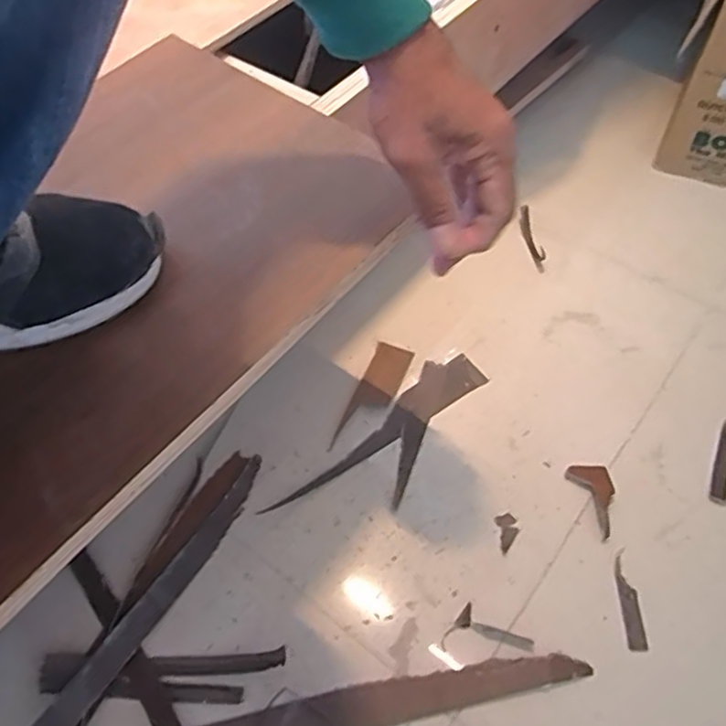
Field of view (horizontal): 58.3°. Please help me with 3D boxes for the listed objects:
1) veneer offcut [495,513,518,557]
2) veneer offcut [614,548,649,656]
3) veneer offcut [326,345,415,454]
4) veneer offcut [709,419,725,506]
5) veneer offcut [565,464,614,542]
[{"bbox_3d":[0.155,0.181,0.692,0.021,0.004,0.043,-7,56,-1],"label":"veneer offcut"},{"bbox_3d":[0.265,0.237,0.649,0.019,0.004,0.096,-1,56,3],"label":"veneer offcut"},{"bbox_3d":[0.011,0.040,0.795,0.050,0.004,0.158,18,59,15],"label":"veneer offcut"},{"bbox_3d":[0.407,0.112,0.733,0.019,0.004,0.108,21,61,11],"label":"veneer offcut"},{"bbox_3d":[0.257,0.148,0.707,0.043,0.005,0.084,-15,56,-7],"label":"veneer offcut"}]

